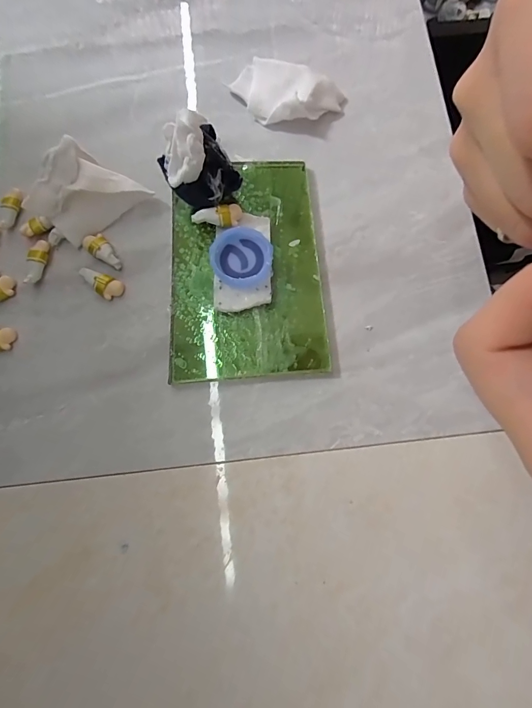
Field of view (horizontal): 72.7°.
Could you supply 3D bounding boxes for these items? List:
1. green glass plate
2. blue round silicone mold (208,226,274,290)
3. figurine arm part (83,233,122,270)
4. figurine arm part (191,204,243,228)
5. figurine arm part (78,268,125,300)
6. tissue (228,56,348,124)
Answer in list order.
[{"bbox_3d":[-0.010,-0.040,0.164,0.066,0.006,0.101,-5,79,0],"label":"green glass plate"},{"bbox_3d":[-0.011,-0.042,0.159,0.028,0.007,0.026,0,79,0],"label":"blue round silicone mold"},{"bbox_3d":[-0.075,-0.048,0.166,0.022,0.006,0.010,40,82,7],"label":"figurine arm part"},{"bbox_3d":[-0.021,-0.061,0.159,0.022,0.005,0.009,-11,79,-17],"label":"figurine arm part"},{"bbox_3d":[-0.075,-0.033,0.164,0.020,0.006,0.010,35,82,6],"label":"figurine arm part"},{"bbox_3d":[0.009,-0.129,0.177,0.054,0.013,0.030,23,80,5],"label":"tissue"}]

